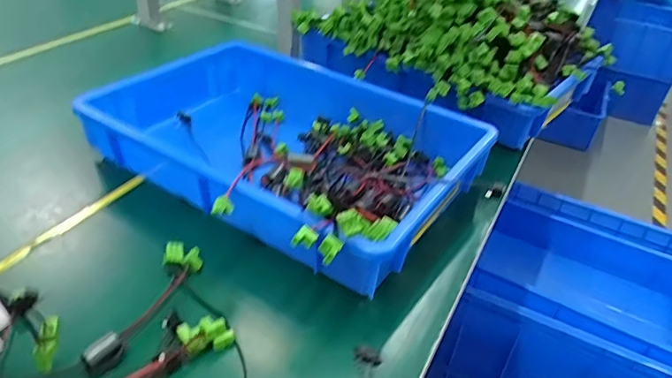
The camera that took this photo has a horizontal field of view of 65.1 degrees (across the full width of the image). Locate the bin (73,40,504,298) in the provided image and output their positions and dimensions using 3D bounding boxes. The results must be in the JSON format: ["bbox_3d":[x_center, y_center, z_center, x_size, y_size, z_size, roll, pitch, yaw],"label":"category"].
[{"bbox_3d":[-0.082,-0.059,0.649,0.468,0.114,0.305,27,41,28],"label":"bin"}]

